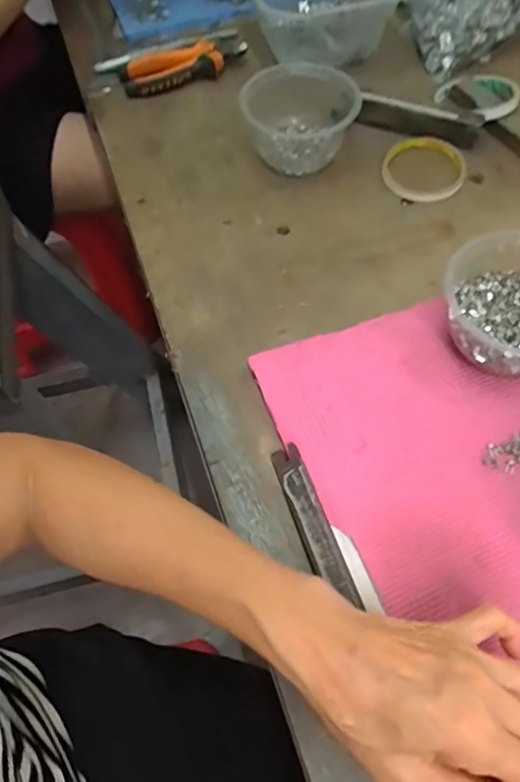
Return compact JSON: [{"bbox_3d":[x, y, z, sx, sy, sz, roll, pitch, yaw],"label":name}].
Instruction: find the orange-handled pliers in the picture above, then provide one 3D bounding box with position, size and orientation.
[{"bbox_3d":[-0.090,-0.387,0.642,0.151,0.027,0.060,-21,62,-7],"label":"orange-handled pliers"}]

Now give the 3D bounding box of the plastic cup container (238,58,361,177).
[{"bbox_3d":[0.045,-0.272,0.547,0.110,0.065,0.093,-19,61,-6],"label":"plastic cup container"}]

